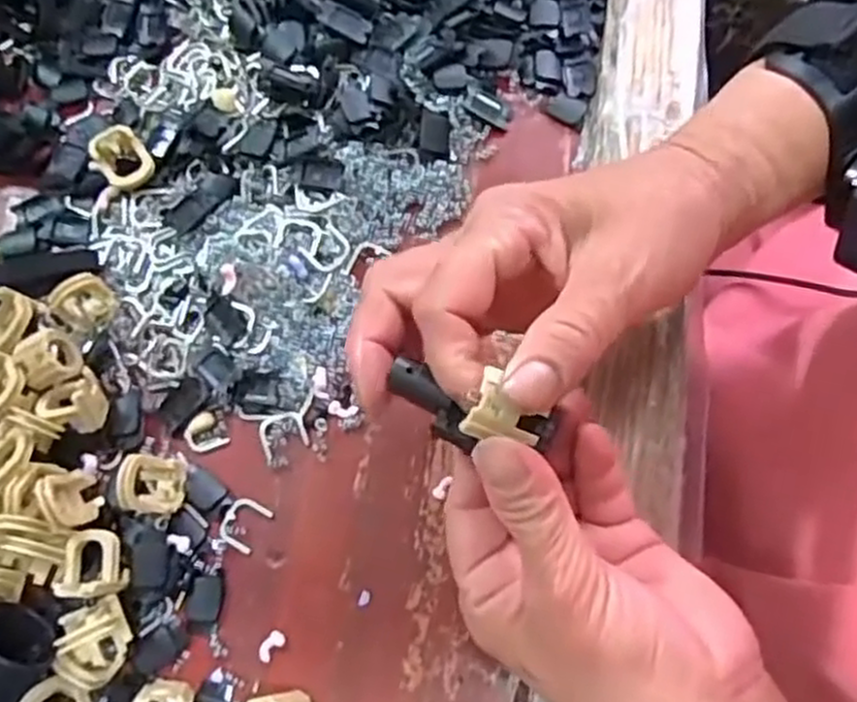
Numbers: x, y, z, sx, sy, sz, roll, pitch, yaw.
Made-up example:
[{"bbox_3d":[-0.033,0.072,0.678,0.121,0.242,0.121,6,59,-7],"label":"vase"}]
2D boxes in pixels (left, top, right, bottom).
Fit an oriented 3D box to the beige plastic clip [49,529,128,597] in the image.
[{"bbox_3d":[-0.127,0.080,0.290,0.024,0.012,0.024,-6,72,1],"label":"beige plastic clip"}]

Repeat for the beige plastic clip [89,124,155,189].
[{"bbox_3d":[-0.138,-0.086,0.347,0.026,0.008,0.026,-1,92,-20],"label":"beige plastic clip"}]

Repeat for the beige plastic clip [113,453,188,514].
[{"bbox_3d":[-0.107,0.051,0.299,0.021,0.017,0.022,-1,72,3],"label":"beige plastic clip"}]

